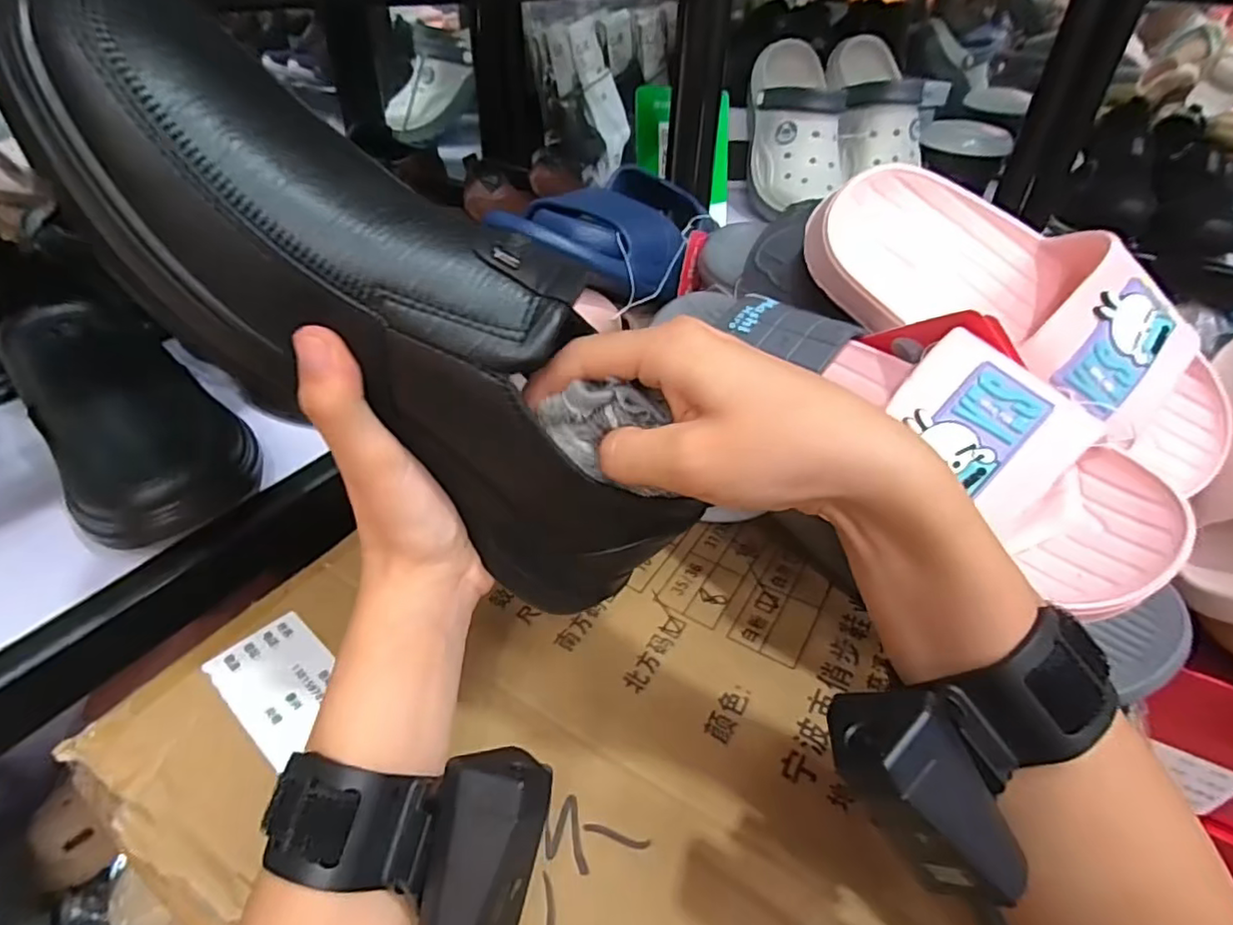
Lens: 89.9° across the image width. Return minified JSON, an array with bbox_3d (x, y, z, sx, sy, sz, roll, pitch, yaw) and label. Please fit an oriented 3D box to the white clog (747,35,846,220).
[{"bbox_3d":[0.224,-0.433,0.781,0.097,0.082,0.240,1,78,-1],"label":"white clog"}]

